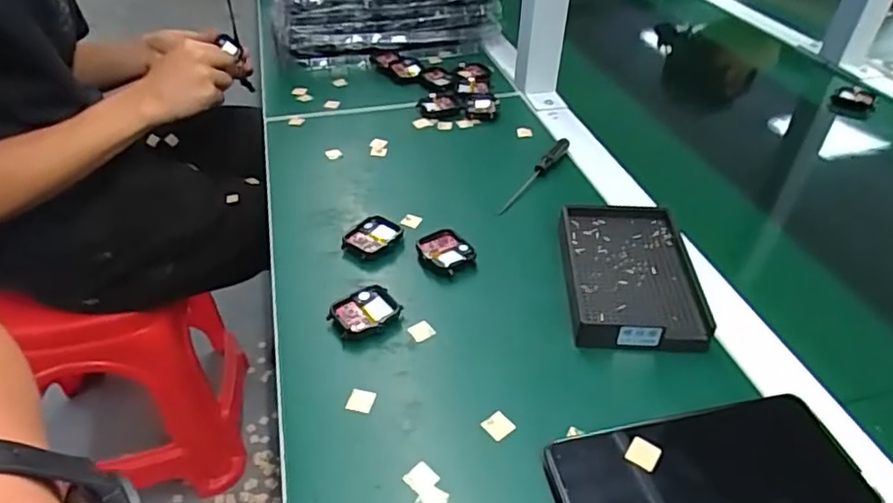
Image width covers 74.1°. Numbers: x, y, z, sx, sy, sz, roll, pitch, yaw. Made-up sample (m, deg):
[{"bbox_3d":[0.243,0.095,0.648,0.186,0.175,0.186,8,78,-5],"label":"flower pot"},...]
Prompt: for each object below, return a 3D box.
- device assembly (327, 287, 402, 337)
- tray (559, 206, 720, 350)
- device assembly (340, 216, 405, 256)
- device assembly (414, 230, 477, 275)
[{"bbox_3d":[-0.058,0.045,0.425,0.045,0.011,0.036,-23,45,-26],"label":"device assembly"},{"bbox_3d":[0.142,0.016,0.451,0.096,0.024,0.138,4,40,3],"label":"tray"},{"bbox_3d":[-0.061,-0.012,0.490,0.038,0.010,0.042,22,44,23],"label":"device assembly"},{"bbox_3d":[-0.001,0.001,0.477,0.035,0.013,0.042,-25,46,-28],"label":"device assembly"}]

